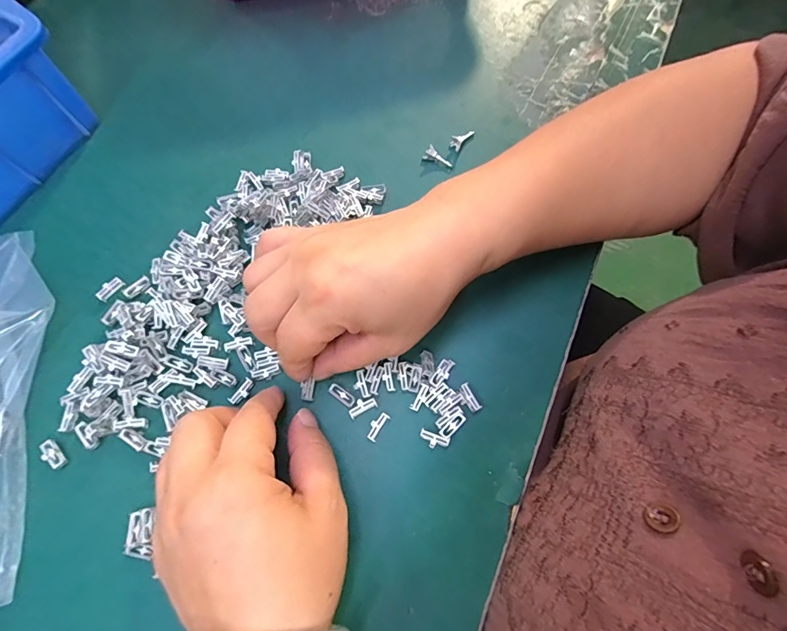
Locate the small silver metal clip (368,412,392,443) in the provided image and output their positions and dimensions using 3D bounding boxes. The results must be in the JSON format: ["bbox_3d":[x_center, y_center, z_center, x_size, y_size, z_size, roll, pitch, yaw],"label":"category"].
[{"bbox_3d":[-0.009,0.061,0.234,0.007,0.004,0.016,34,74,9],"label":"small silver metal clip"}]

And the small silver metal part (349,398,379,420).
[{"bbox_3d":[-0.017,0.051,0.237,0.016,0.004,0.008,-25,74,-9],"label":"small silver metal part"}]

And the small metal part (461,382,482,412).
[{"bbox_3d":[0.043,0.046,0.240,0.007,0.005,0.016,-27,74,-10],"label":"small metal part"}]

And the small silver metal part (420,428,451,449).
[{"bbox_3d":[0.022,0.068,0.233,0.016,0.005,0.008,21,73,5],"label":"small silver metal part"}]

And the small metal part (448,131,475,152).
[{"bbox_3d":[0.048,-0.126,0.298,0.009,0.008,0.022,35,74,10],"label":"small metal part"}]

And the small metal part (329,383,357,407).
[{"bbox_3d":[-0.029,0.045,0.241,0.017,0.004,0.007,36,75,10],"label":"small metal part"}]

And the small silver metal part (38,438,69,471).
[{"bbox_3d":[-0.186,0.076,0.232,0.008,0.006,0.017,-43,78,-14],"label":"small silver metal part"}]

